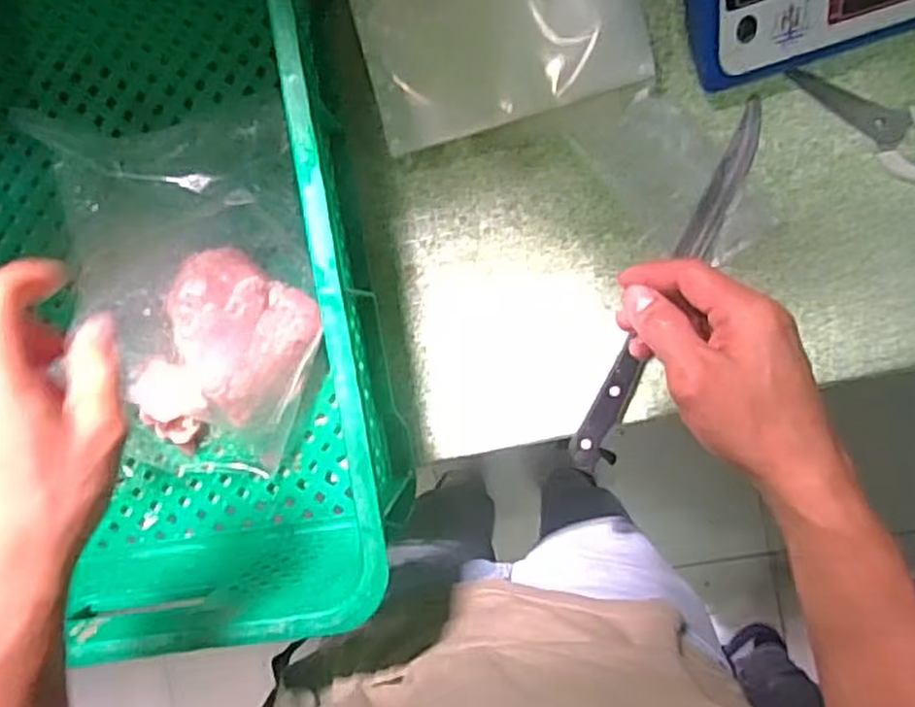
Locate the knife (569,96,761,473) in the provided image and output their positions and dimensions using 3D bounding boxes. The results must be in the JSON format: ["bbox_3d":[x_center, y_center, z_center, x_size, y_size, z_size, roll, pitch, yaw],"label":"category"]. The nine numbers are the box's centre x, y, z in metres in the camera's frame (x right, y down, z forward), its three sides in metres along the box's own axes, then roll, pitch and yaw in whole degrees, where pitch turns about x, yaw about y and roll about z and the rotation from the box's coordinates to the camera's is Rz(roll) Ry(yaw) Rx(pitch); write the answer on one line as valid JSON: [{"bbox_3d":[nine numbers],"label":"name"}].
[{"bbox_3d":[0.160,-0.047,0.554,0.029,0.013,0.297,27,92,4],"label":"knife"}]

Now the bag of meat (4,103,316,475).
[{"bbox_3d":[-0.215,-0.041,0.540,0.176,0.108,0.271,-4,93,7],"label":"bag of meat"}]

